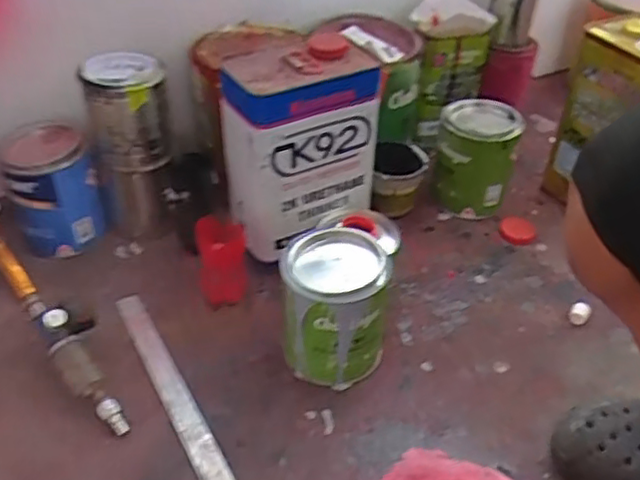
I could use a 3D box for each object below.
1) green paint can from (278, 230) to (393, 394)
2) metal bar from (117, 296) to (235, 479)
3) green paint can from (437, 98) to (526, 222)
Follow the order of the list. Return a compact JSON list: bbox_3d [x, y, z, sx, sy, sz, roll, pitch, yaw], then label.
[{"bbox_3d":[0.015,0.072,0.697,0.103,0.137,0.107,1,39,0],"label":"green paint can"},{"bbox_3d":[-0.158,0.151,0.695,0.029,0.012,0.278,-20,44,-23],"label":"metal bar"},{"bbox_3d":[0.215,-0.107,0.927,0.105,0.135,0.109,11,40,12],"label":"green paint can"}]

